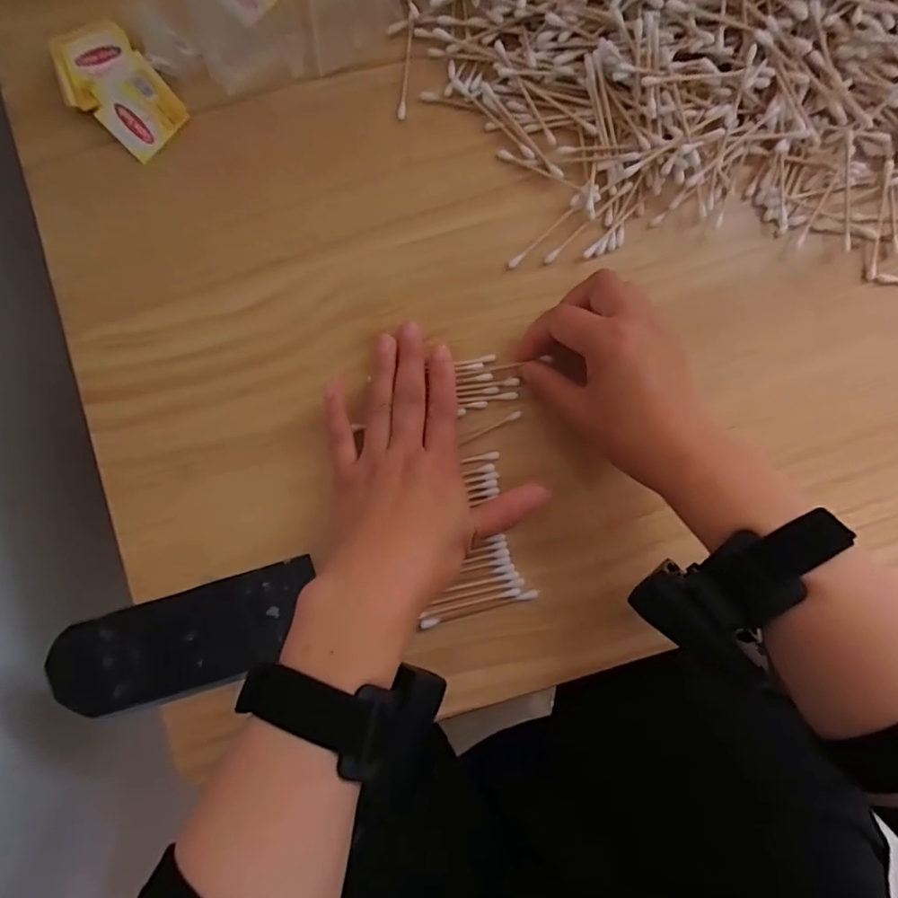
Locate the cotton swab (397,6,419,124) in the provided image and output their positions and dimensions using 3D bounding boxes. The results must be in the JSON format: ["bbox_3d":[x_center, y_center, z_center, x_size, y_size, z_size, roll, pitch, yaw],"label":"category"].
[{"bbox_3d":[-0.026,-0.244,0.353,0.006,0.007,0.069,8,88,1],"label":"cotton swab"}]

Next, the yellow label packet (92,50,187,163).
[{"bbox_3d":[-0.195,-0.215,0.352,0.046,0.006,0.047,-46,105,-5],"label":"yellow label packet"}]

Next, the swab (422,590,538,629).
[{"bbox_3d":[0.019,0.096,0.336,0.073,0.007,0.007,-14,88,0],"label":"swab"}]

